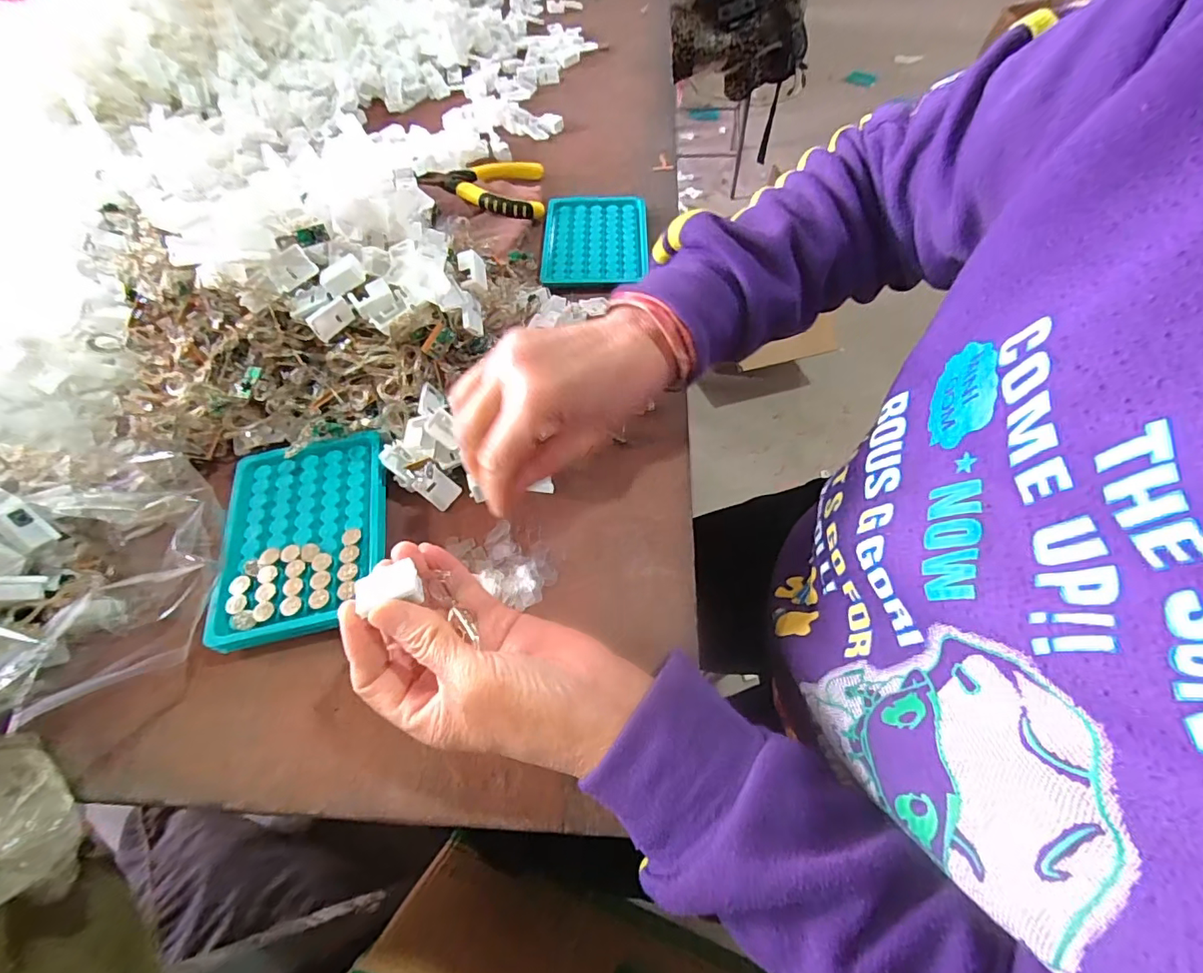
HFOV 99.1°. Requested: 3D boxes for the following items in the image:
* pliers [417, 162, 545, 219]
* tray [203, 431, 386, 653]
[{"bbox_3d":[-0.118,-0.306,0.516,0.116,0.021,0.091,-2,59,-6],"label":"pliers"},{"bbox_3d":[-0.187,0.027,0.319,0.095,0.017,0.130,-11,59,-5],"label":"tray"}]

